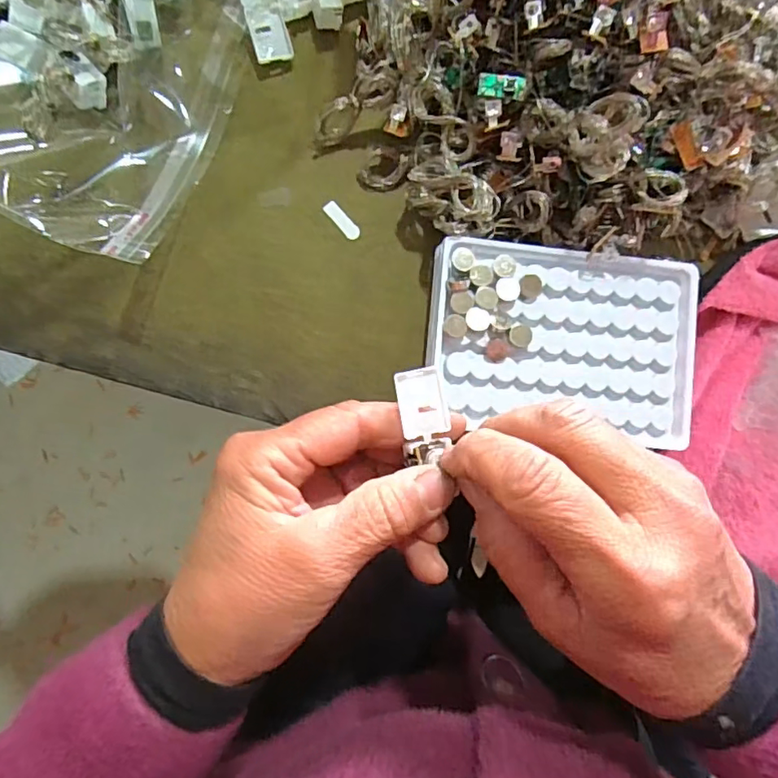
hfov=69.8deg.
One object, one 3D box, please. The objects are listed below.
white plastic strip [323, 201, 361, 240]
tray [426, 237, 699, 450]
[{"bbox_3d":[-0.025,-0.089,0.294,0.008,0.004,0.024,-41,91,-6],"label":"white plastic strip"},{"bbox_3d":[0.085,-0.024,0.281,0.131,0.025,0.089,5,86,-5],"label":"tray"}]

